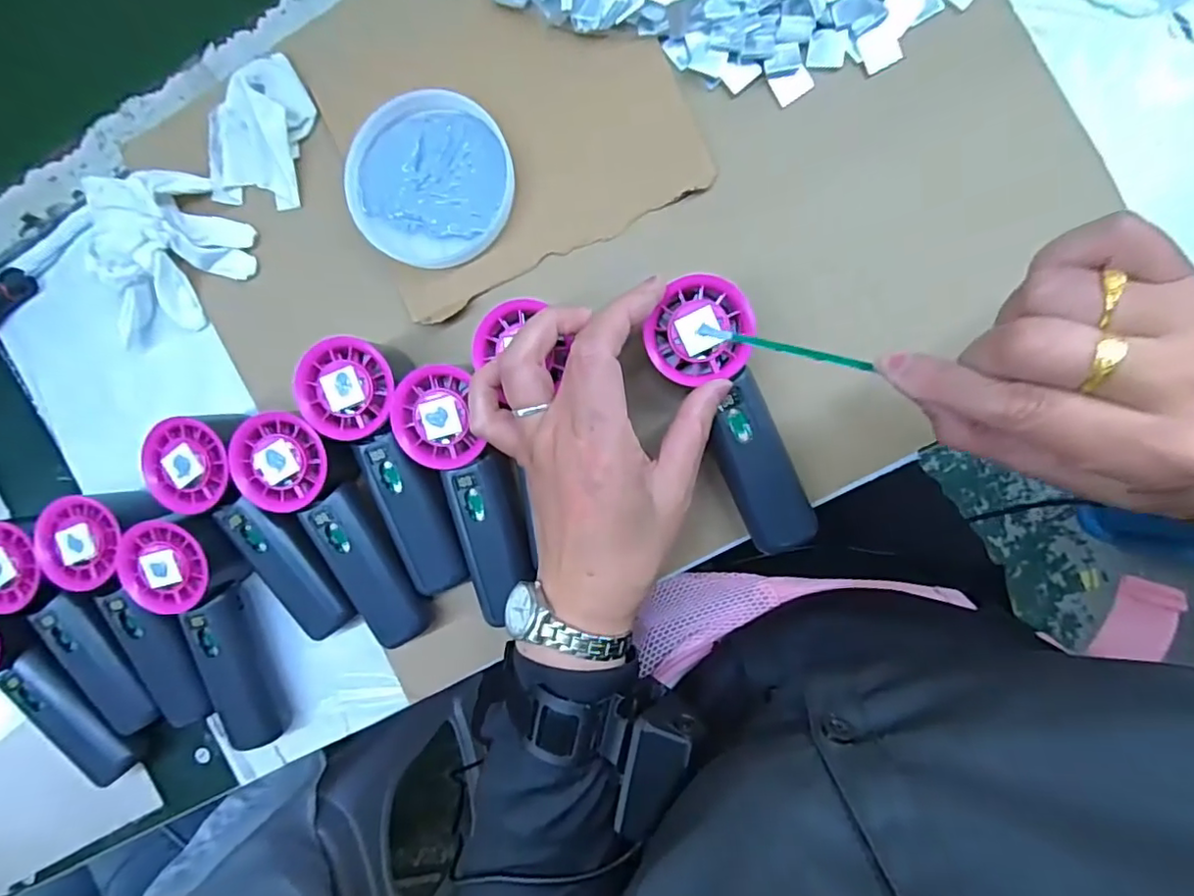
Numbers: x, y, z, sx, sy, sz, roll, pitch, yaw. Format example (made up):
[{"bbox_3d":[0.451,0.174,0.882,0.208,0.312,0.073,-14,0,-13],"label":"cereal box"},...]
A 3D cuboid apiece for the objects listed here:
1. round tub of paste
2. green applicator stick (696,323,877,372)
[{"bbox_3d":[-0.101,-0.165,0.368,0.097,0.019,0.104,0,93,7],"label":"round tub of paste"},{"bbox_3d":[0.083,-0.046,0.270,0.080,0.005,0.004,19,95,26],"label":"green applicator stick"}]

